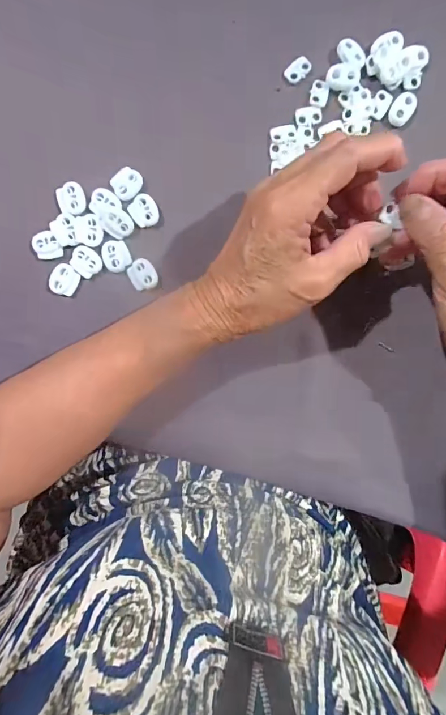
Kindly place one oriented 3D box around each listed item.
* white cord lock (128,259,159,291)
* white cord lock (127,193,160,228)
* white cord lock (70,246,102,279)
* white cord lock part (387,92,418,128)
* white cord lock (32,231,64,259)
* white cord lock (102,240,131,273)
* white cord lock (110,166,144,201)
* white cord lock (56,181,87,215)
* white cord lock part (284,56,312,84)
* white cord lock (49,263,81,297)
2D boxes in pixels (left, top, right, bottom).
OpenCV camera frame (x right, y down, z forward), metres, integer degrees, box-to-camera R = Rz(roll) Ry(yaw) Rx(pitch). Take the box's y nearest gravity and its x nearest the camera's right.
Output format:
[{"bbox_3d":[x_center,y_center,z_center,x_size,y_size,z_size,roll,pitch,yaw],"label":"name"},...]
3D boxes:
[{"bbox_3d":[-0.058,-0.060,0.279,0.019,0.006,0.021,-22,95,2],"label":"white cord lock"},{"bbox_3d":[-0.056,-0.104,0.274,0.020,0.006,0.021,-40,95,3],"label":"white cord lock"},{"bbox_3d":[-0.099,-0.069,0.275,0.021,0.004,0.020,44,94,-4],"label":"white cord lock"},{"bbox_3d":[0.126,-0.174,0.269,0.015,0.005,0.021,28,95,-3],"label":"white cord lock part"},{"bbox_3d":[-0.126,-0.080,0.275,0.019,0.005,0.019,-18,95,1],"label":"white cord lock"},{"bbox_3d":[-0.077,-0.073,0.274,0.019,0.004,0.022,-19,95,2],"label":"white cord lock"},{"bbox_3d":[-0.068,-0.123,0.272,0.021,0.004,0.019,-44,94,4],"label":"white cord lock"},{"bbox_3d":[-0.108,-0.113,0.273,0.019,0.005,0.022,-3,96,0],"label":"white cord lock"},{"bbox_3d":[0.052,-0.201,0.268,0.018,0.004,0.012,-42,94,4],"label":"white cord lock part"},{"bbox_3d":[-0.115,-0.056,0.277,0.018,0.004,0.022,27,95,-3],"label":"white cord lock"}]

